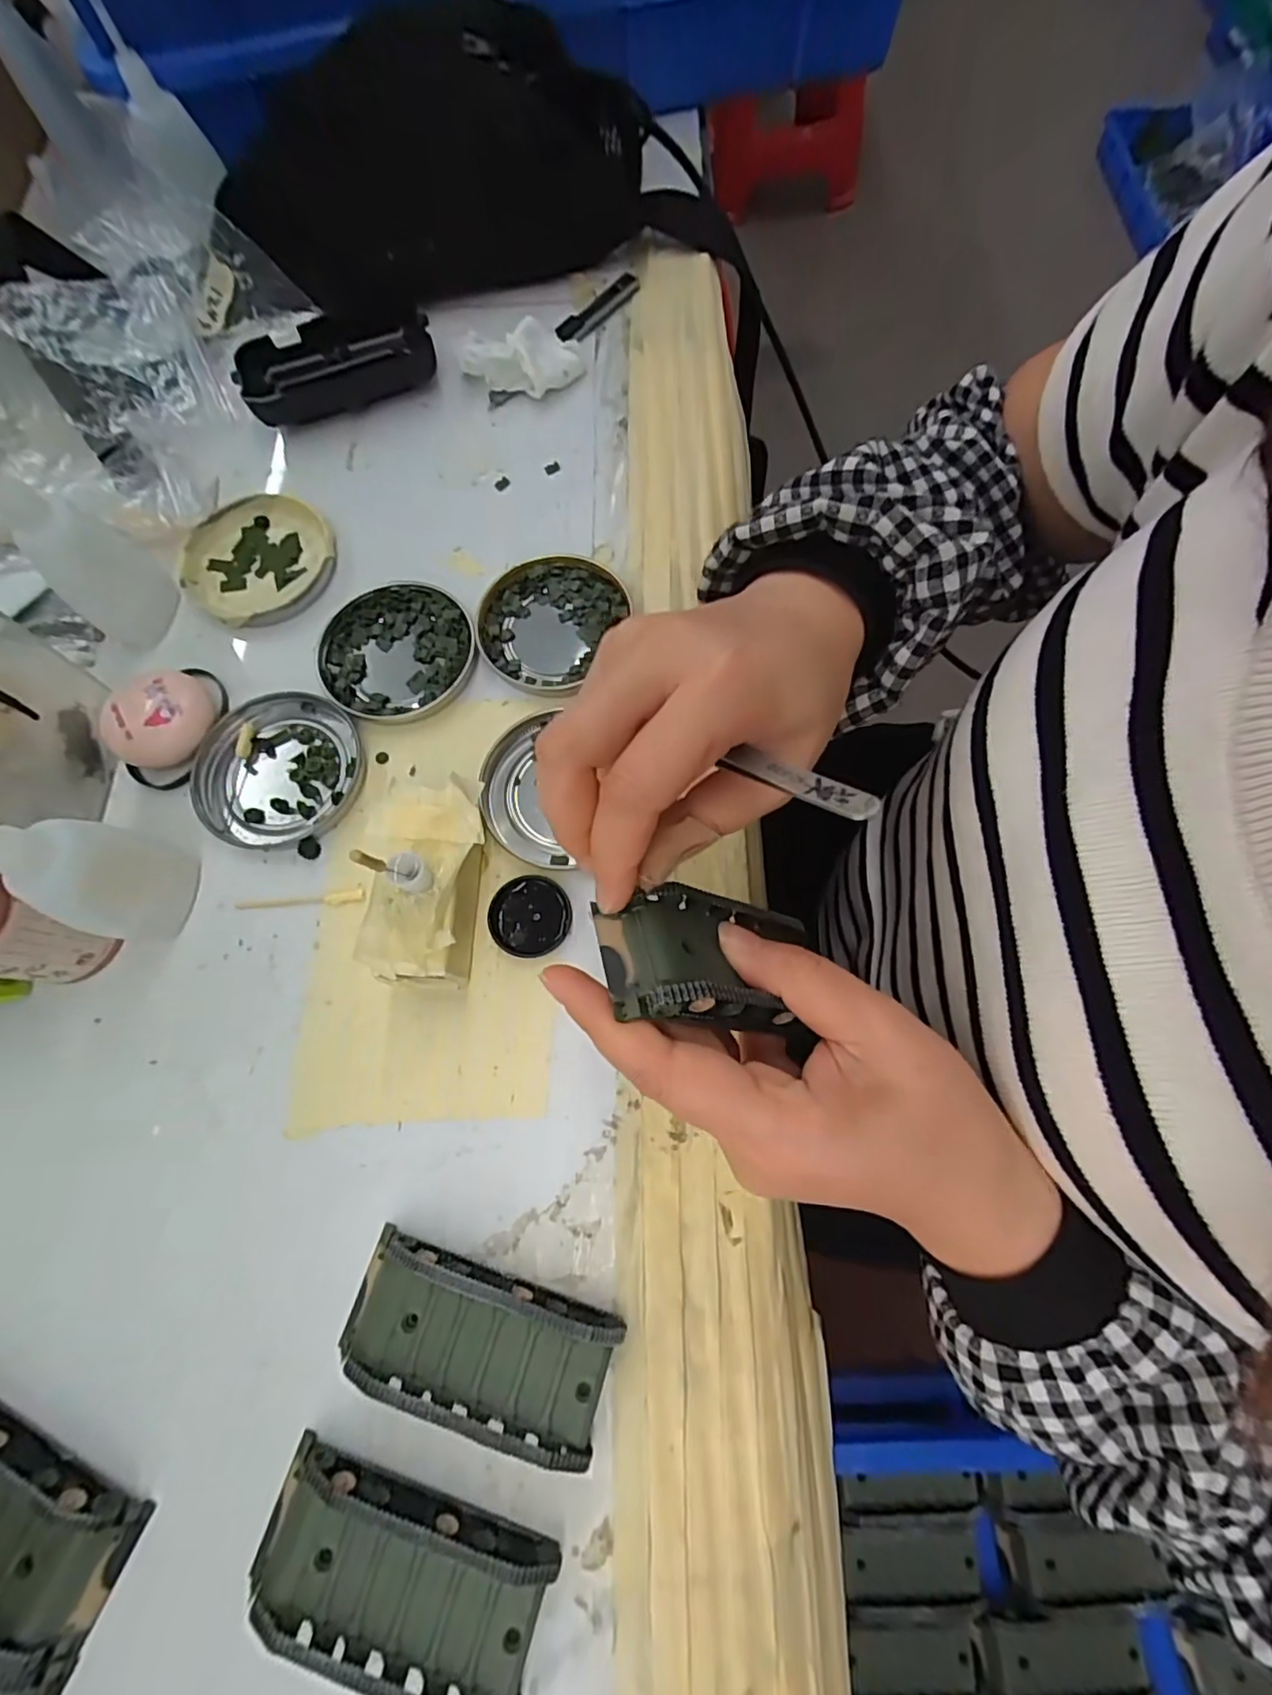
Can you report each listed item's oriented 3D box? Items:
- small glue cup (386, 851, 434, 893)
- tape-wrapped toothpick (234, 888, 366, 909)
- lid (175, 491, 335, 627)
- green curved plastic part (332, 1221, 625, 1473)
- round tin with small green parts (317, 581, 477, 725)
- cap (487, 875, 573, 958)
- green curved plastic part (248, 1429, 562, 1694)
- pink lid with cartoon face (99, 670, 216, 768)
[{"bbox_3d":[-0.088,0.010,0.242,0.012,0.017,0.014,35,77,12],"label":"small glue cup"},{"bbox_3d":[-0.153,0.025,0.281,0.060,0.004,0.006,-6,73,-1],"label":"tape-wrapped toothpick"},{"bbox_3d":[-0.205,-0.156,0.334,0.075,0.012,0.076,-1,72,3],"label":"lid"},{"bbox_3d":[-0.058,0.178,0.222,0.095,0.019,0.044,16,74,8],"label":"green curved plastic part"},{"bbox_3d":[-0.122,-0.101,0.315,0.078,0.008,0.076,-1,72,3],"label":"round tin with small green parts"},{"bbox_3d":[-0.046,0.031,0.273,0.034,0.007,0.035,-1,72,3],"label":"cap"},{"bbox_3d":[-0.079,0.241,0.203,0.096,0.021,0.043,16,74,8],"label":"green curved plastic part"},{"bbox_3d":[-0.229,-0.061,0.297,0.044,0.021,0.039,-30,73,-6],"label":"pink lid with cartoon face"}]

